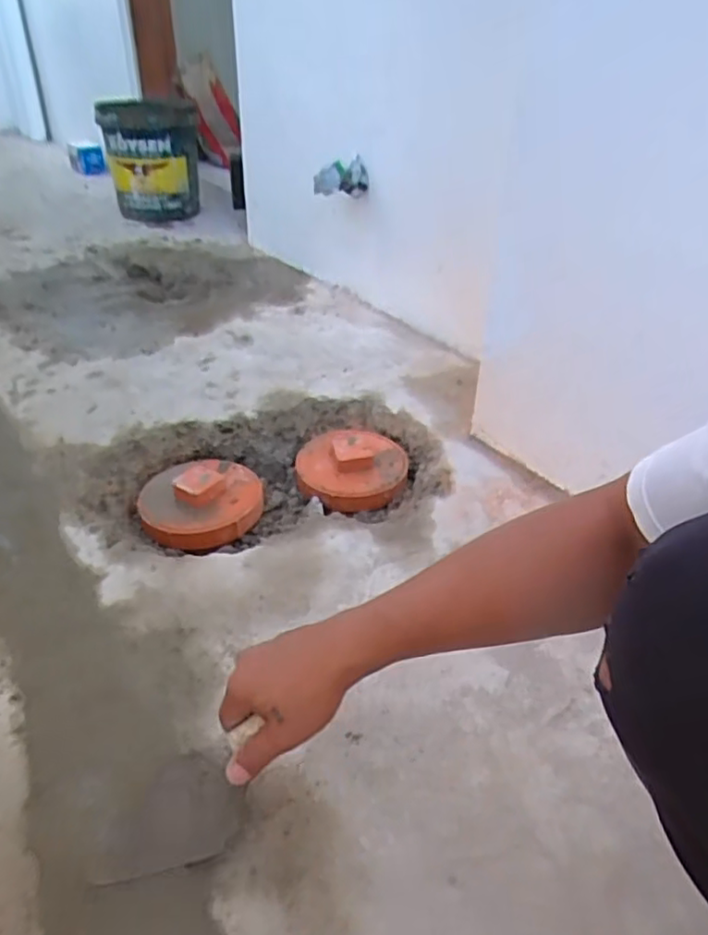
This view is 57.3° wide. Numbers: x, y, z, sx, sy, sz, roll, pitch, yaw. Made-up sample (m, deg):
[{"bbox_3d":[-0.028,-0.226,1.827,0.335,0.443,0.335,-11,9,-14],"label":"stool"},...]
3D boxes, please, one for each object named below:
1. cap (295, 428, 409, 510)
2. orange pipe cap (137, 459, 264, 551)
[{"bbox_3d":[-0.003,-0.003,1.013,0.163,0.055,0.161,1,35,-1],"label":"cap"},{"bbox_3d":[-0.221,0.038,0.935,0.172,0.058,0.172,-8,36,-14],"label":"orange pipe cap"}]

